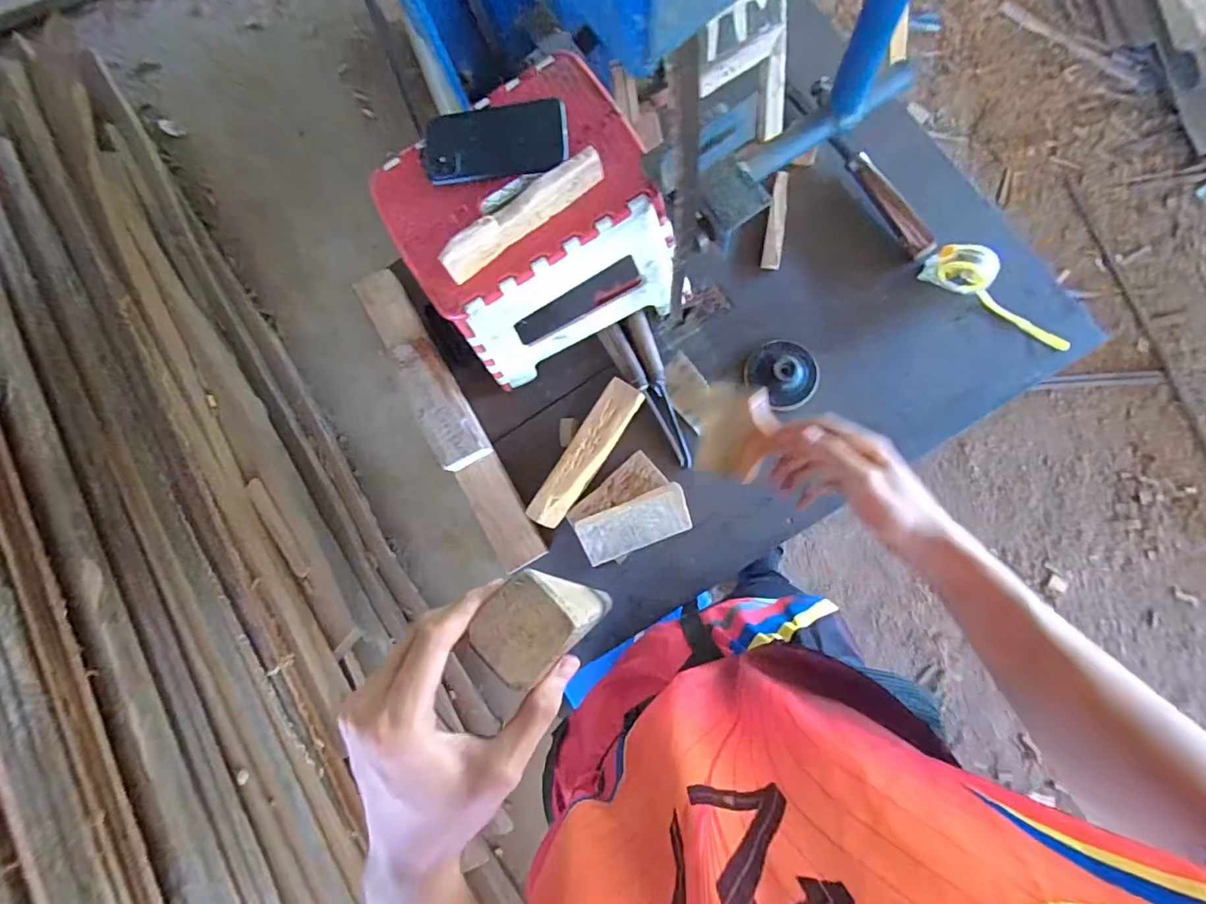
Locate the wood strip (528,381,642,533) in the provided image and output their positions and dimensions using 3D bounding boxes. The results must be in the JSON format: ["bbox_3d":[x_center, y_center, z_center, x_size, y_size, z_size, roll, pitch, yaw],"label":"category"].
[{"bbox_3d":[-0.022,0.004,0.665,0.048,0.039,0.209,33,88,11],"label":"wood strip"}]

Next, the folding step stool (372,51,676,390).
[{"bbox_3d":[-0.084,-0.260,0.624,0.269,0.182,0.231,-25,80,4],"label":"folding step stool"}]

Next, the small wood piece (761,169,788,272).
[{"bbox_3d":[0.238,-0.317,0.702,0.025,0.016,0.134,9,84,9],"label":"small wood piece"}]

